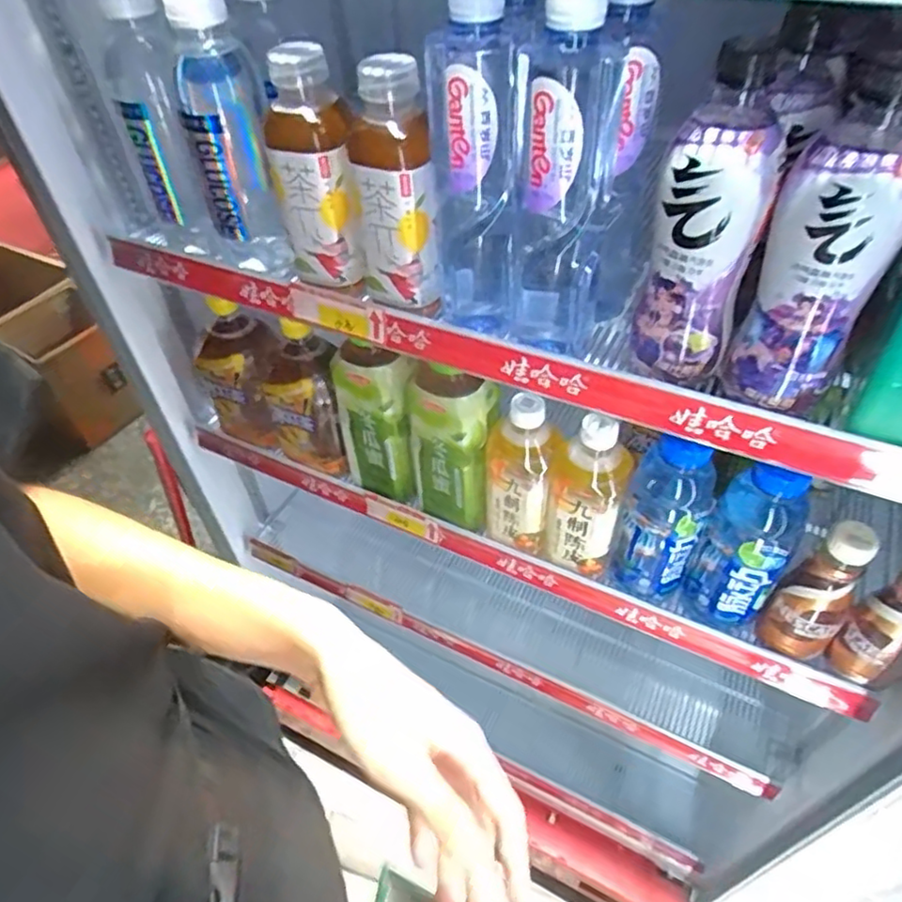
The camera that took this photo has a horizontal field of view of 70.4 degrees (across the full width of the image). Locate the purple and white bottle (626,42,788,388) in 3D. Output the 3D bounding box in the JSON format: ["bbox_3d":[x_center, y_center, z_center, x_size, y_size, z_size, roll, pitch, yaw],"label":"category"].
[{"bbox_3d":[0.153,-0.132,0.395,0.062,0.179,0.067,13,48,15],"label":"purple and white bottle"}]

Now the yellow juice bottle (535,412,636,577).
[{"bbox_3d":[0.122,0.037,0.587,0.073,0.169,0.061,14,48,17],"label":"yellow juice bottle"}]

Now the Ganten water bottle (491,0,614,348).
[{"bbox_3d":[0.064,-0.165,0.422,0.062,0.223,0.077,3,46,6],"label":"Ganten water bottle"}]

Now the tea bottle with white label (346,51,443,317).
[{"bbox_3d":[-0.043,-0.190,0.476,0.055,0.167,0.060,-18,47,-15],"label":"tea bottle with white label"}]

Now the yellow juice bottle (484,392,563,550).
[{"bbox_3d":[0.066,0.018,0.607,0.064,0.171,0.057,13,47,15],"label":"yellow juice bottle"}]

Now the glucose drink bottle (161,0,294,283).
[{"bbox_3d":[-0.172,-0.237,0.507,0.066,0.197,0.073,-15,46,-11],"label":"glucose drink bottle"}]

